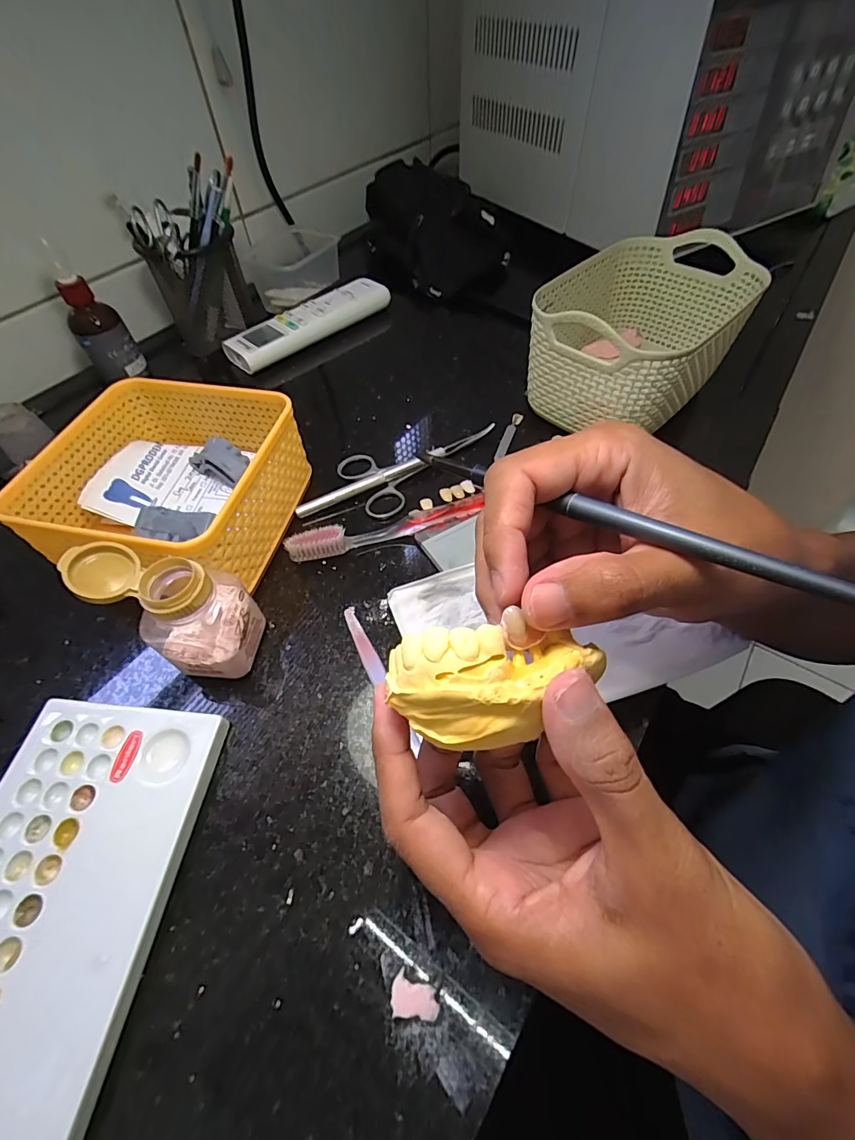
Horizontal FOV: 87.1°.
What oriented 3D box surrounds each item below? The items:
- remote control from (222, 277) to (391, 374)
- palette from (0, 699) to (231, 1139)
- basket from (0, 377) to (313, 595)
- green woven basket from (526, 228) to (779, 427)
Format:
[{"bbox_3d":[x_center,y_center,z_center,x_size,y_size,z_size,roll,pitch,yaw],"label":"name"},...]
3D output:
[{"bbox_3d":[-0.115,-0.246,0.447,0.045,0.026,0.173,37,62,23],"label":"remote control"},{"bbox_3d":[-0.156,0.134,0.188,0.093,0.010,0.151,4,54,2],"label":"palette"},{"bbox_3d":[-0.161,-0.056,0.290,0.135,0.057,0.129,11,56,9],"label":"basket"},{"bbox_3d":[0.157,-0.175,0.346,0.115,0.089,0.168,37,64,25],"label":"green woven basket"}]

